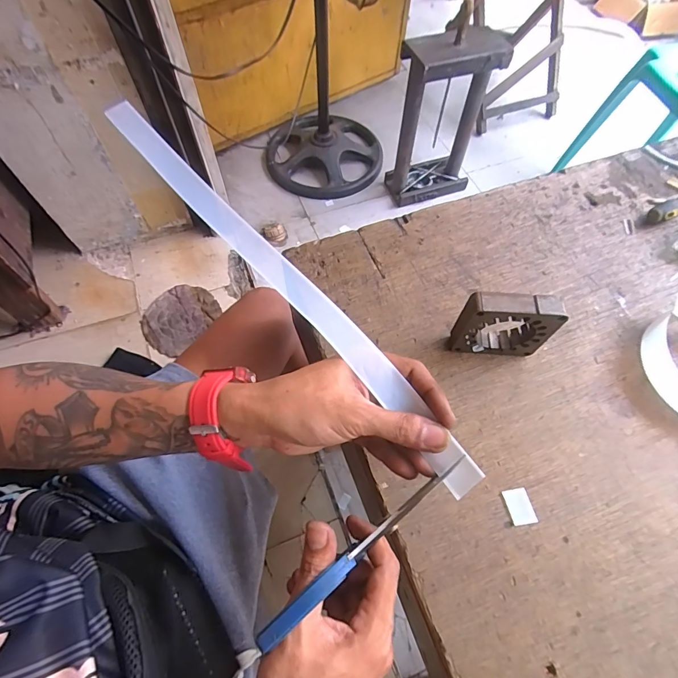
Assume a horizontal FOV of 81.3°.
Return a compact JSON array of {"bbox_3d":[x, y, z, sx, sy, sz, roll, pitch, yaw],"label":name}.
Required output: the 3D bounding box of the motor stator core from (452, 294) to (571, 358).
[{"bbox_3d":[0.139,-0.010,0.340,0.077,0.075,0.020,2,63,0],"label":"motor stator core"}]

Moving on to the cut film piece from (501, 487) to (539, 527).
[{"bbox_3d":[0.141,0.130,0.306,0.019,0.004,0.026,-13,64,-8],"label":"cut film piece"}]

